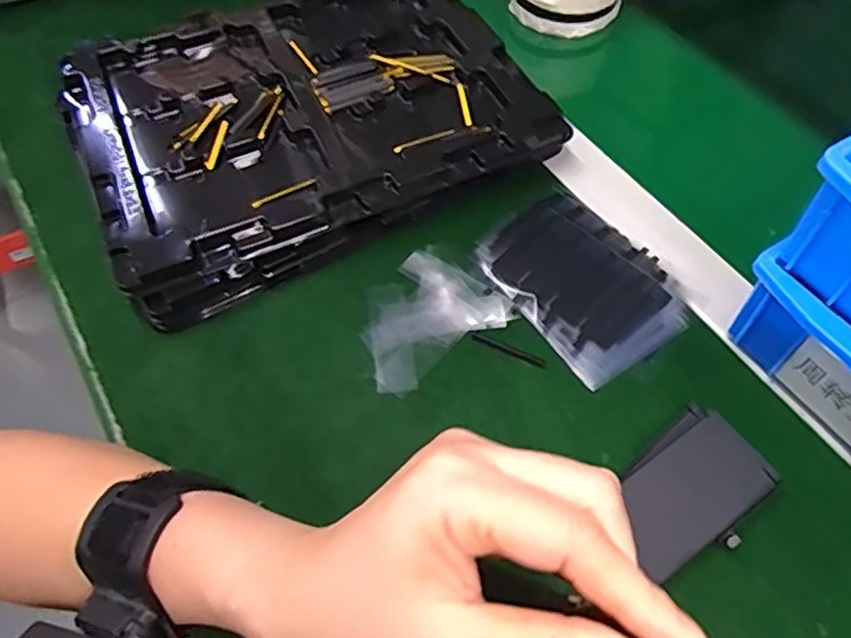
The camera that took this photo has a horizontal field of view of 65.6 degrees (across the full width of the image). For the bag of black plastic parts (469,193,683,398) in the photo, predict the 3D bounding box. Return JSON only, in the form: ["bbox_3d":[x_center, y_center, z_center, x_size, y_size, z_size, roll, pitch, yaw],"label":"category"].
[{"bbox_3d":[0.087,-0.023,0.372,0.082,0.011,0.111,-35,63,-19],"label":"bag of black plastic parts"}]

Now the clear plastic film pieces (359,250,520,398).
[{"bbox_3d":[-0.002,-0.002,0.365,0.083,0.005,0.063,-34,62,-18],"label":"clear plastic film pieces"}]

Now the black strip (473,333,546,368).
[{"bbox_3d":[0.045,0.017,0.354,0.042,0.004,0.005,20,60,14],"label":"black strip"}]

